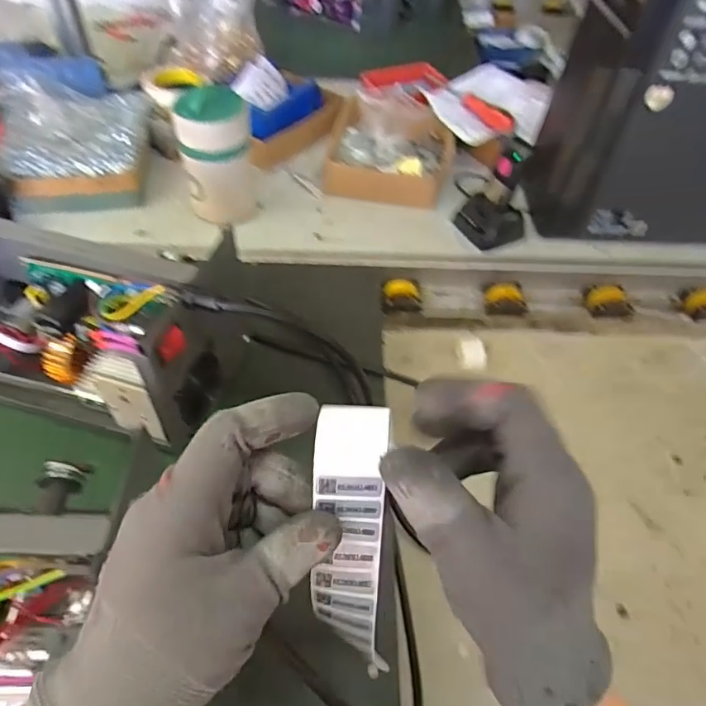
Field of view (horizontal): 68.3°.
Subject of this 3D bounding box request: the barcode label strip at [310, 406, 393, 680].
[{"bbox_3d":[-0.001,0.084,0.229,0.031,0.120,0.014,0,12,-4],"label":"barcode label strip"}]

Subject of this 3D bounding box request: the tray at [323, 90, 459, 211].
[{"bbox_3d":[0.064,-0.338,0.846,0.187,0.058,0.238,11,52,5],"label":"tray"}]

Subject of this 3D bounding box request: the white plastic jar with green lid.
[{"bbox_3d":[-0.186,-0.265,0.710,0.087,0.166,0.080,15,52,8],"label":"white plastic jar with green lid"}]

